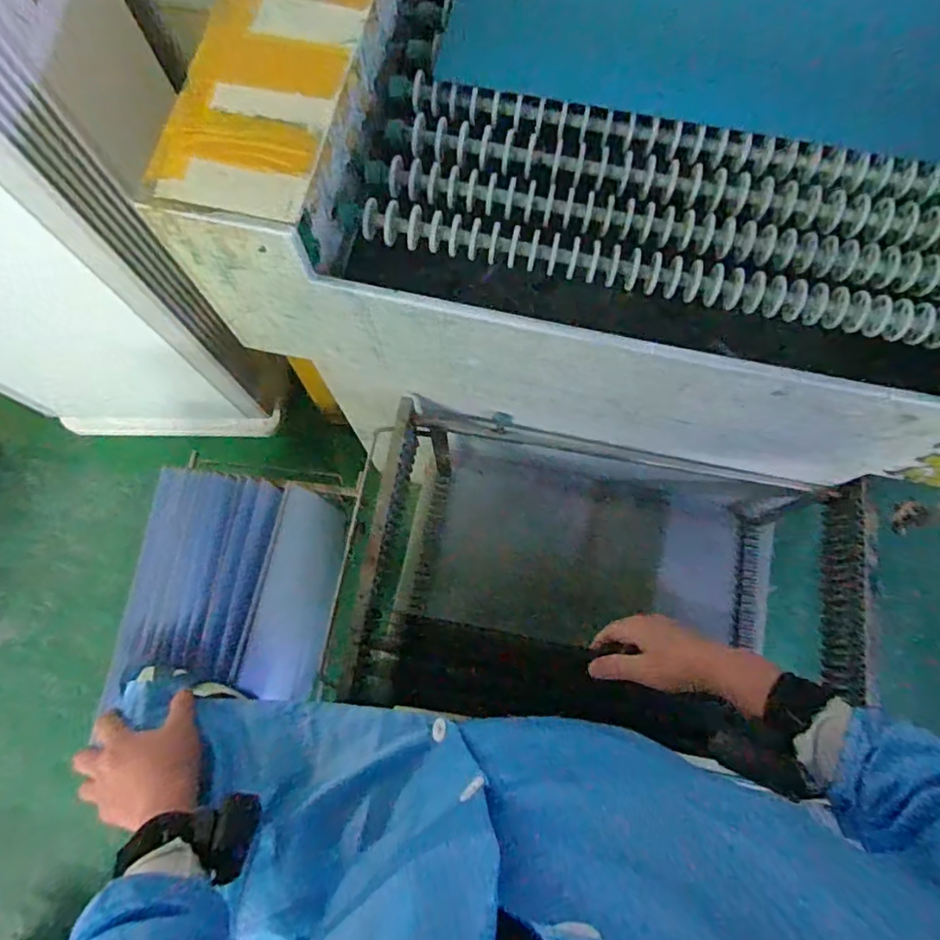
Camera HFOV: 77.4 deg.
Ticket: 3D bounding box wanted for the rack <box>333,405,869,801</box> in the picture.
[{"bbox_3d":[0.195,0.137,0.871,0.636,0.303,0.361,5,75,2],"label":"rack"}]

